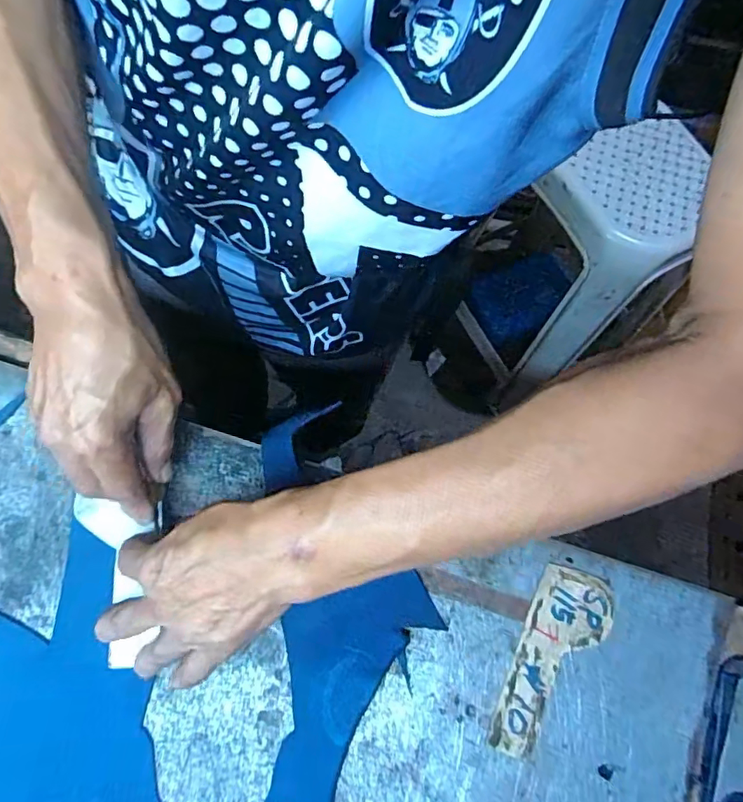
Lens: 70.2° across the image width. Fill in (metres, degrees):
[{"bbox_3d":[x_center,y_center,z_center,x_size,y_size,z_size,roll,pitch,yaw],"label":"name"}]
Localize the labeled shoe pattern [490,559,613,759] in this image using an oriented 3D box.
[{"bbox_3d":[0.126,0.182,0.368,0.053,0.005,0.128,26,79,2],"label":"labeled shoe pattern"}]

